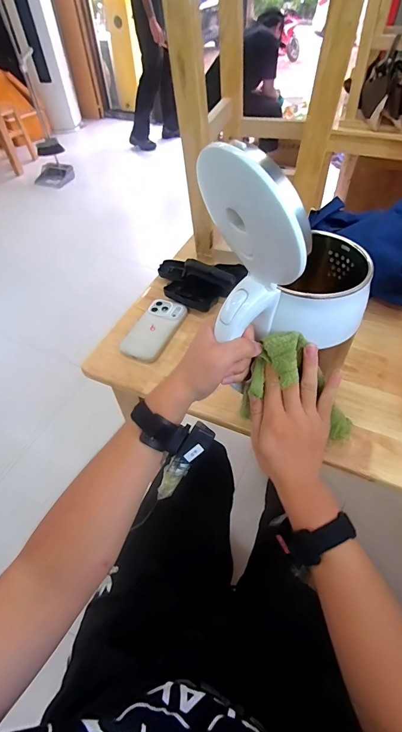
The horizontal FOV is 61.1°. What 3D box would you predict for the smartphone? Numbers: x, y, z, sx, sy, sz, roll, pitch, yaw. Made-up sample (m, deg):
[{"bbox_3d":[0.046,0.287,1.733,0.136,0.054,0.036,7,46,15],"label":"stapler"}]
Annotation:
[{"bbox_3d":[-0.087,-0.071,0.645,0.080,0.015,0.150,21,55,19],"label":"smartphone"}]

